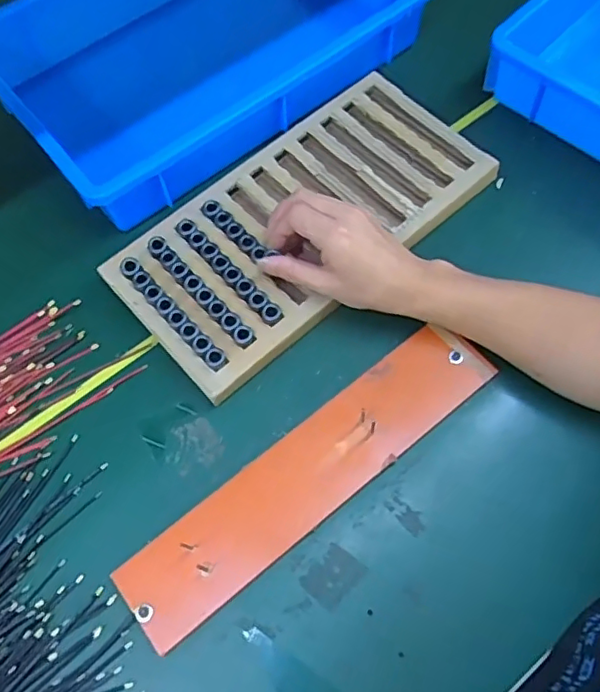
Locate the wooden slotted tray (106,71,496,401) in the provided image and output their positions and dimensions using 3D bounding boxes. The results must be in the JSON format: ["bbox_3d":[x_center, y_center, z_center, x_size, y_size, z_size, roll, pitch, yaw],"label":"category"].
[{"bbox_3d":[0.002,-0.120,0.553,0.340,0.022,0.173,-41,73,-15],"label":"wooden slotted tray"}]

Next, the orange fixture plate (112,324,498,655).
[{"bbox_3d":[0.010,0.101,0.481,0.334,0.012,0.071,-37,76,-12],"label":"orange fixture plate"}]

